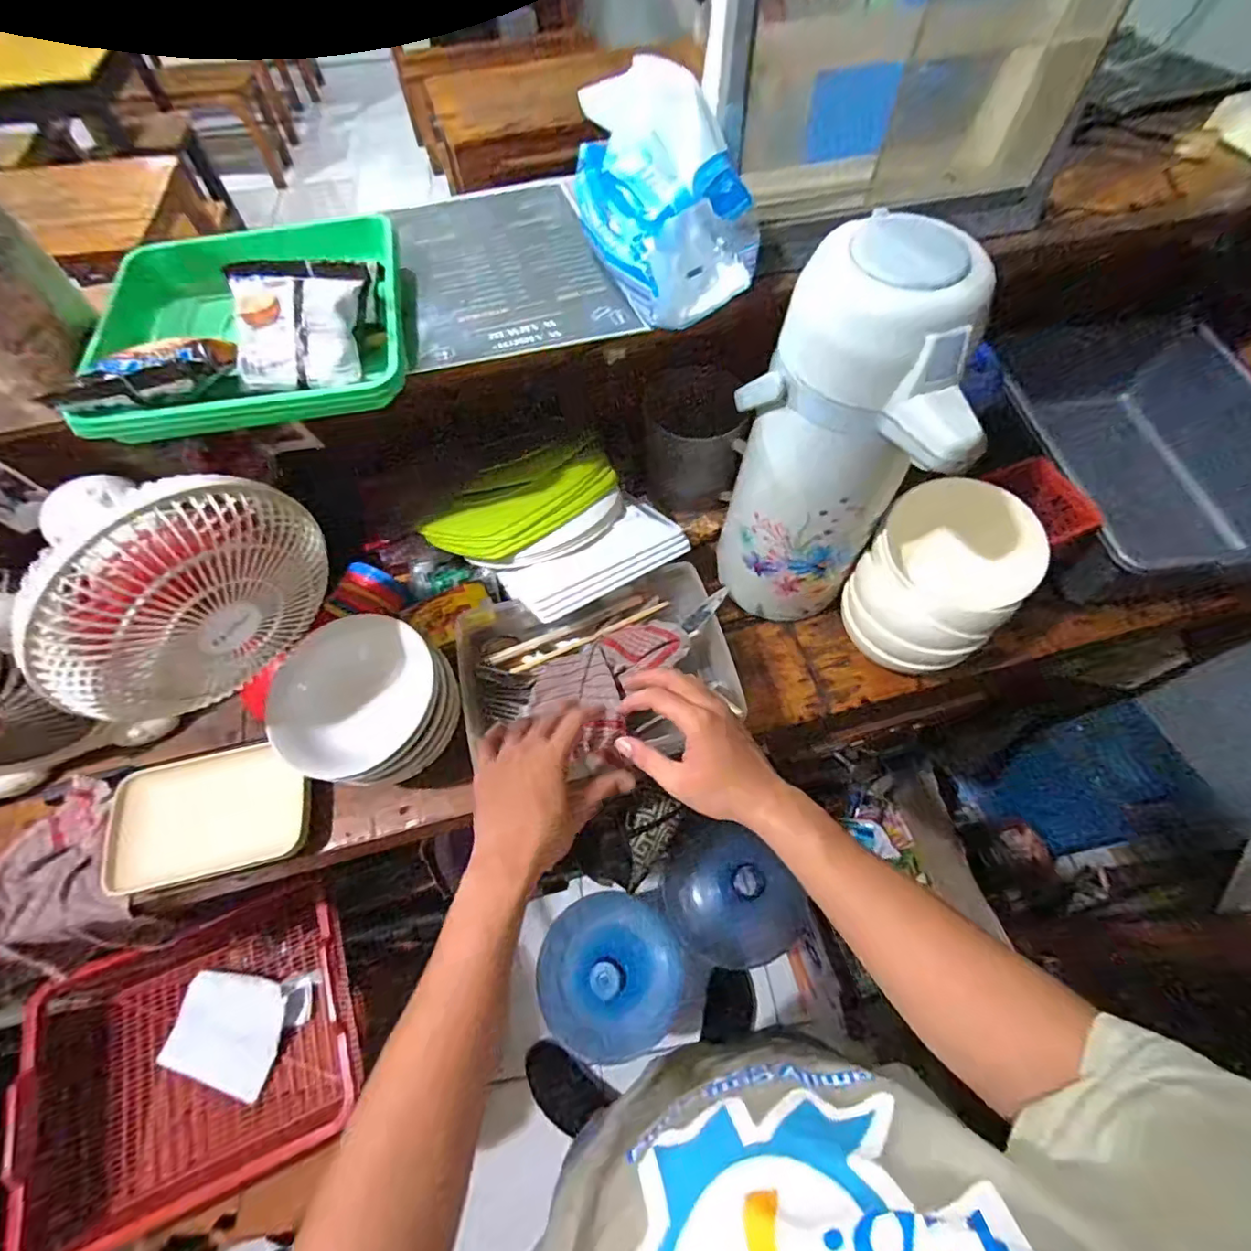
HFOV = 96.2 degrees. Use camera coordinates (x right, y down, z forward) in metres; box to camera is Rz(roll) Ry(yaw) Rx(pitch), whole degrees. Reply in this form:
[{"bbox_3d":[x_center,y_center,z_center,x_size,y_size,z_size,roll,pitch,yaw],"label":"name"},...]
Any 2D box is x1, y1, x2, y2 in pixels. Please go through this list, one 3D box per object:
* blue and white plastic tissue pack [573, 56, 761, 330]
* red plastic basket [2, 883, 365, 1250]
[{"bbox_3d":[0.032,-0.366,0.478,0.128,0.131,0.183,-15,63,-7],"label":"blue and white plastic tissue pack"},{"bbox_3d":[-0.566,0.576,0.766,0.385,0.150,0.328,-21,64,-10],"label":"red plastic basket"}]

